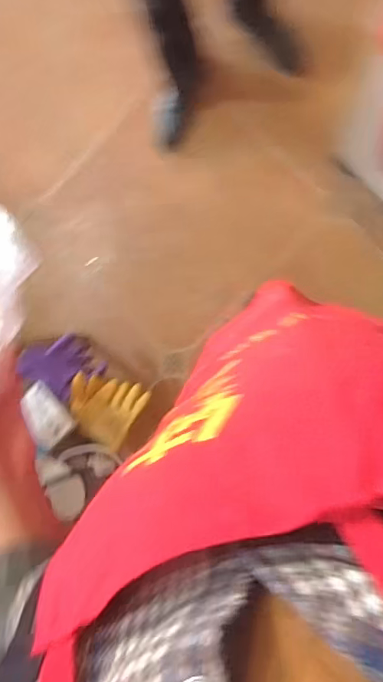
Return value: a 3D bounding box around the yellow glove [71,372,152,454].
[{"bbox_3d":[-0.190,0.142,1.130,0.150,0.103,0.123,29,97,1],"label":"yellow glove"}]

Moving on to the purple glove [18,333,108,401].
[{"bbox_3d":[-0.276,0.052,1.142,0.026,0.193,0.133,-41,78,34],"label":"purple glove"}]

